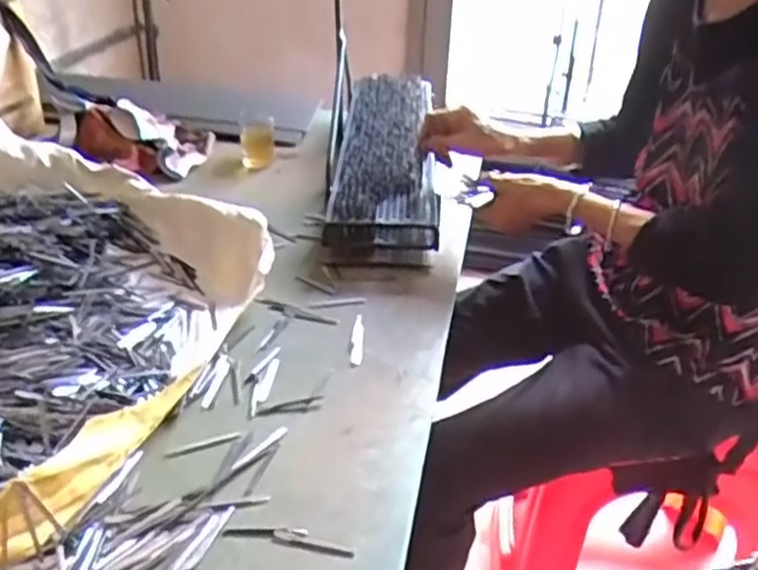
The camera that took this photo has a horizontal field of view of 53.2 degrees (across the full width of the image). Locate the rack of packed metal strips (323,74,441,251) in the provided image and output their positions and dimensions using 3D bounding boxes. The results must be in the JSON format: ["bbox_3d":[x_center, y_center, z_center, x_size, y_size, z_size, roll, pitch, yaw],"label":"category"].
[{"bbox_3d":[0.016,-0.223,1.232,0.145,0.088,0.609,3,31,1],"label":"rack of packed metal strips"}]

